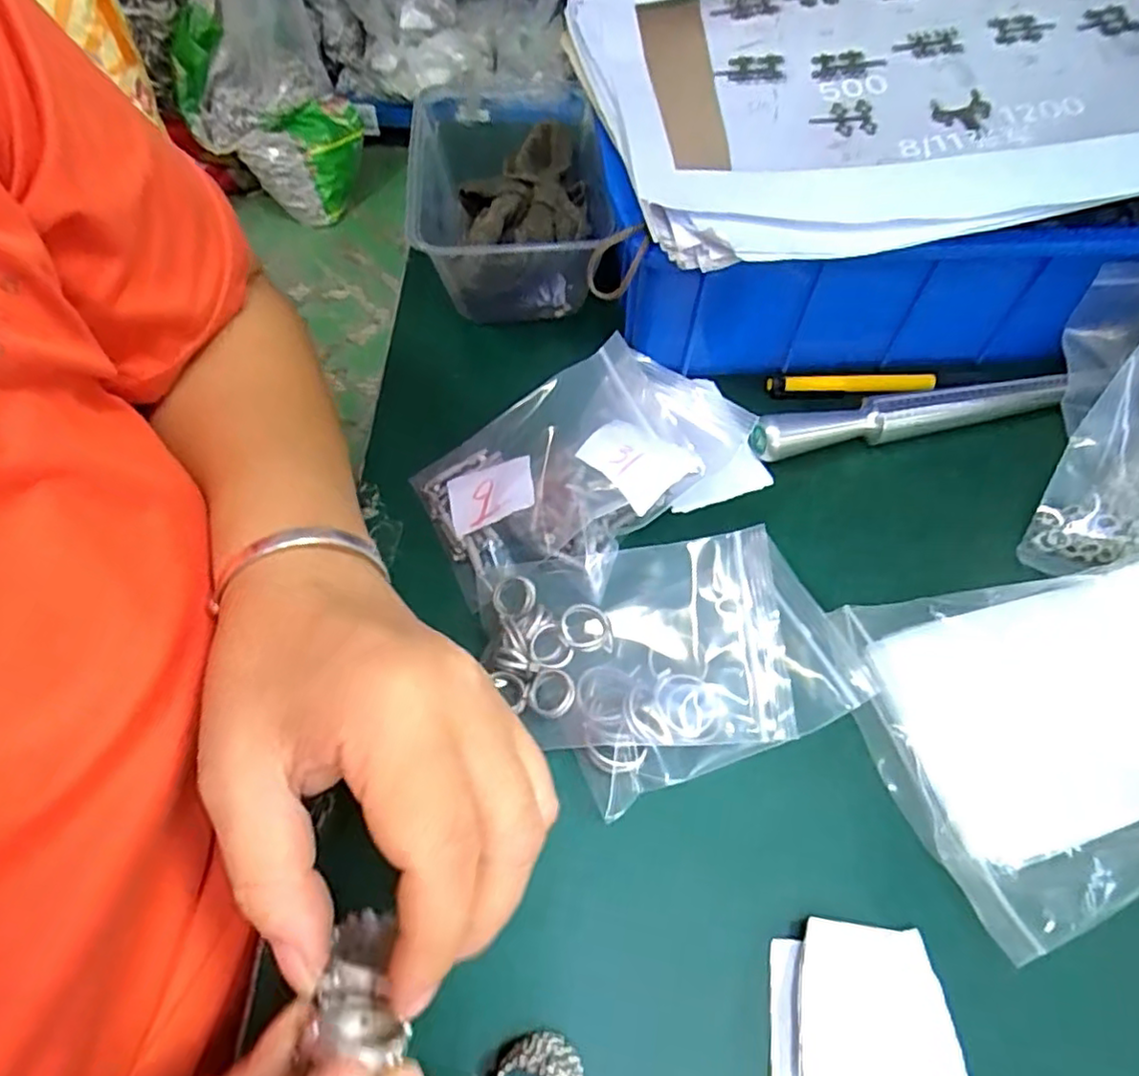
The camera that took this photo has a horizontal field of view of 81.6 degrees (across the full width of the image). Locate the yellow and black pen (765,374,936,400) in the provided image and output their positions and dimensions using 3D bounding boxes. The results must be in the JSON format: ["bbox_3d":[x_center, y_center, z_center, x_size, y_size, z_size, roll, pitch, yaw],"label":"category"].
[{"bbox_3d":[0.151,-0.082,0.355,0.087,0.012,0.010,-1,58,-2],"label":"yellow and black pen"}]

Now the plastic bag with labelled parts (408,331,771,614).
[{"bbox_3d":[0.016,-0.035,0.301,0.156,0.048,0.092,-26,62,-16],"label":"plastic bag with labelled parts"}]

